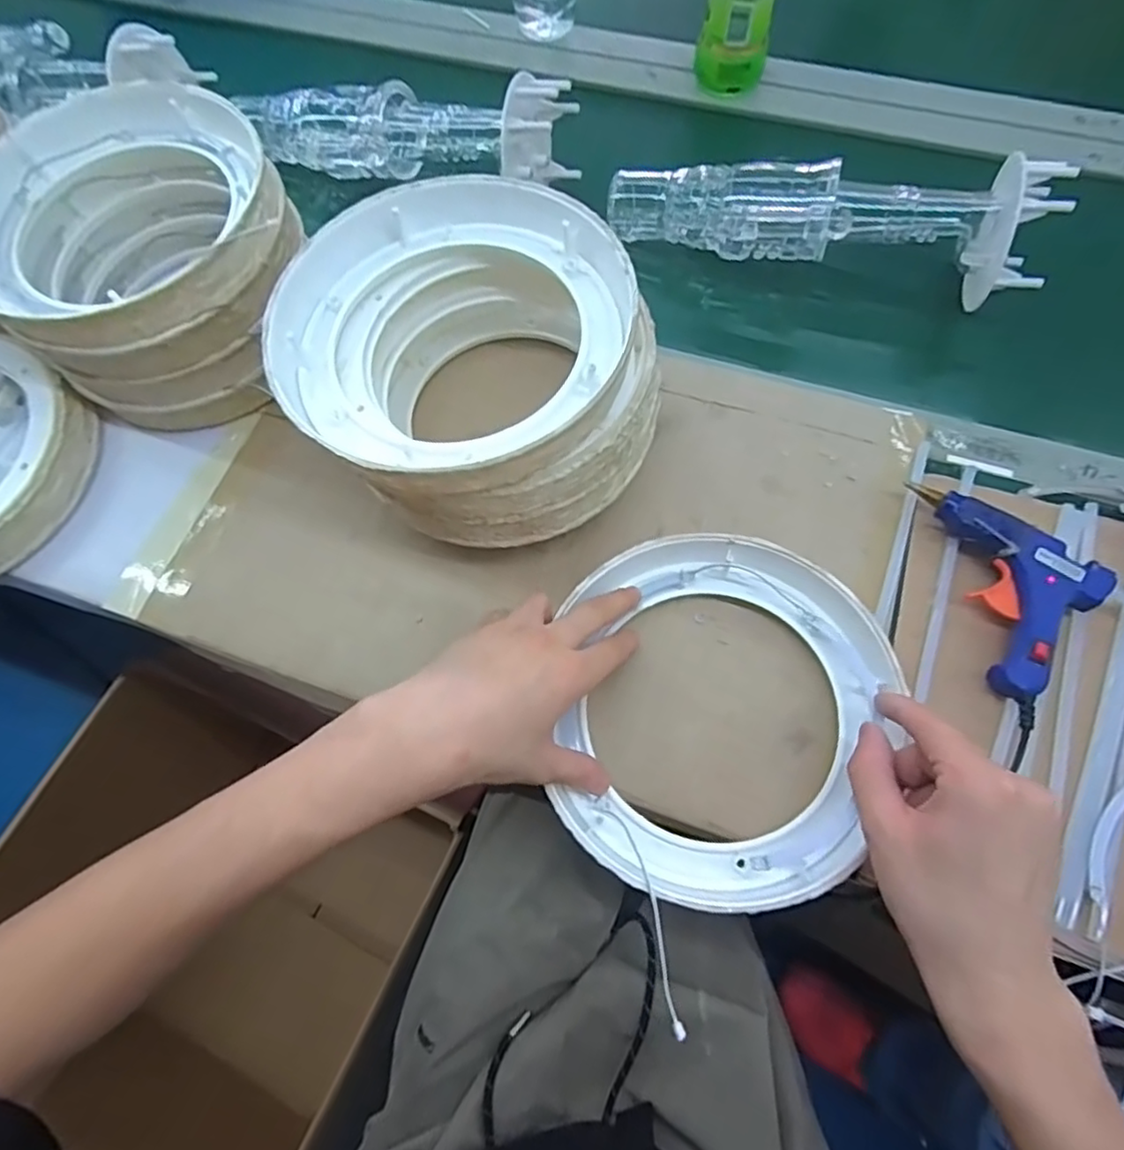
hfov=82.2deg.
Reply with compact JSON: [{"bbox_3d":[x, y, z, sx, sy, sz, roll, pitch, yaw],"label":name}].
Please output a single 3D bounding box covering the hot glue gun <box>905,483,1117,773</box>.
[{"bbox_3d":[0.294,0.015,0.406,0.086,0.026,0.174,-8,68,0],"label":"hot glue gun"}]

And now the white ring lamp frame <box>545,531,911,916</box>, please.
[{"bbox_3d":[0.087,0.079,0.388,0.196,0.037,0.212,21,71,11],"label":"white ring lamp frame"}]

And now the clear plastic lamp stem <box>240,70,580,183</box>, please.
[{"bbox_3d":[-0.131,-0.380,0.556,0.277,0.089,0.078,9,69,7],"label":"clear plastic lamp stem"}]

